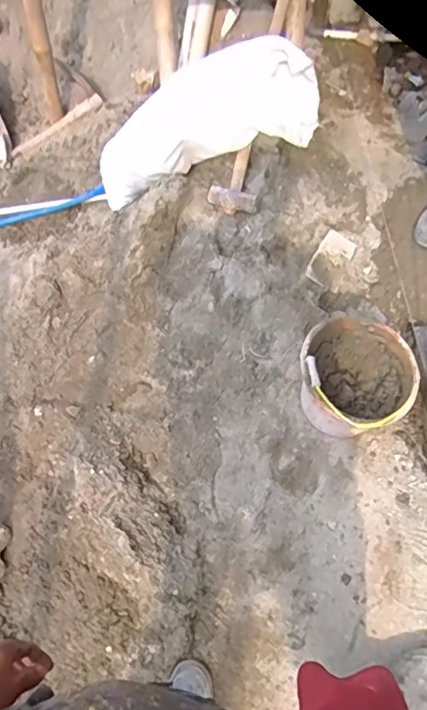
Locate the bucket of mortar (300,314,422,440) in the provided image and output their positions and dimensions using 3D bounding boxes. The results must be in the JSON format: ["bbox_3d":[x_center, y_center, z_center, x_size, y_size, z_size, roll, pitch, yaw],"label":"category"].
[{"bbox_3d":[0.344,0.065,1.354,0.260,0.219,0.293,23,63,15],"label":"bucket of mortar"}]

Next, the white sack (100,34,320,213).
[{"bbox_3d":[-0.042,-0.696,1.699,0.726,0.279,0.267,-20,58,15],"label":"white sack"}]

